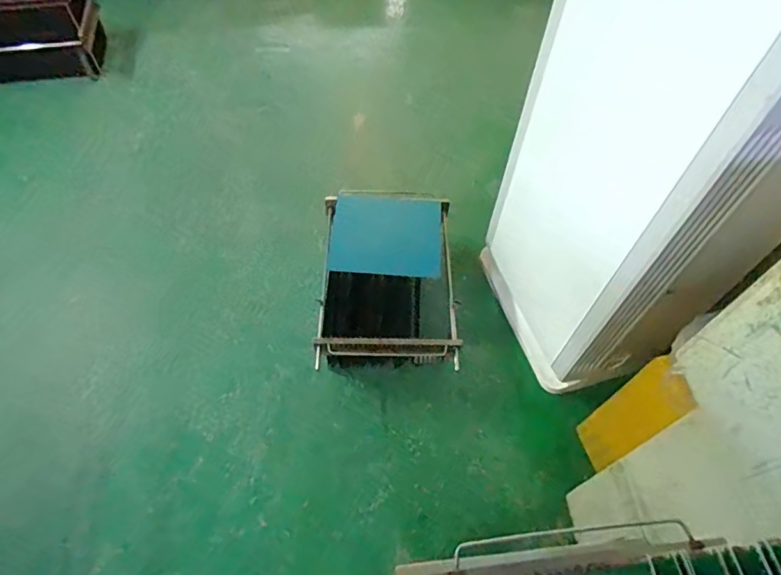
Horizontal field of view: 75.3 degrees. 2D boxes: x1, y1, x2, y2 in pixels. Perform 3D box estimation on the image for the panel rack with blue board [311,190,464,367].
[{"bbox_3d":[-0.006,-0.012,1.652,0.412,0.239,0.591,2,57,-1],"label":"panel rack with blue board"}]

